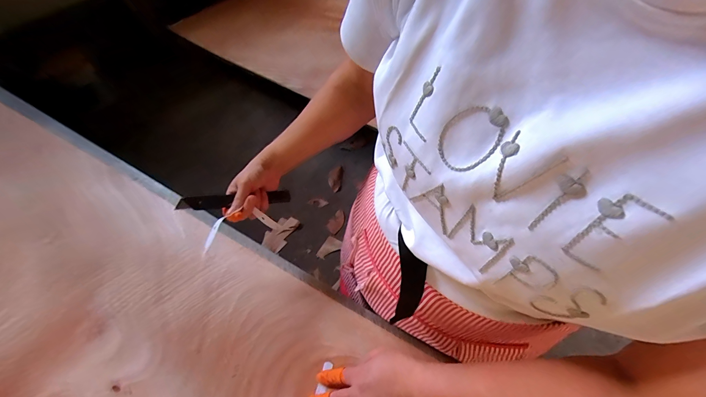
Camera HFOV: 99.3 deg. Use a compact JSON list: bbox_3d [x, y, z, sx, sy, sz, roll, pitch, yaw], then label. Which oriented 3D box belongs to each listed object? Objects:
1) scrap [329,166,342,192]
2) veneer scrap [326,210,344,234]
[{"bbox_3d":[-0.092,-0.102,1.587,0.073,0.130,0.009,0,12,-21],"label":"scrap"},{"bbox_3d":[-0.080,0.114,1.479,0.070,0.025,0.114,34,63,22],"label":"veneer scrap"}]

